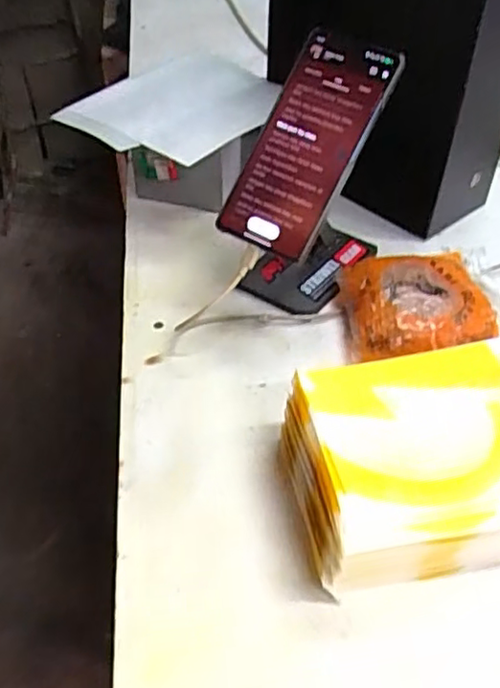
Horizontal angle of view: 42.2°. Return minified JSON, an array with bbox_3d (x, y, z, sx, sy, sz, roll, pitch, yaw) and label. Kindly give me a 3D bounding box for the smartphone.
[{"bbox_3d":[0.041,-0.141,0.461,0.073,0.013,0.158,31,97,19],"label":"smartphone"}]

